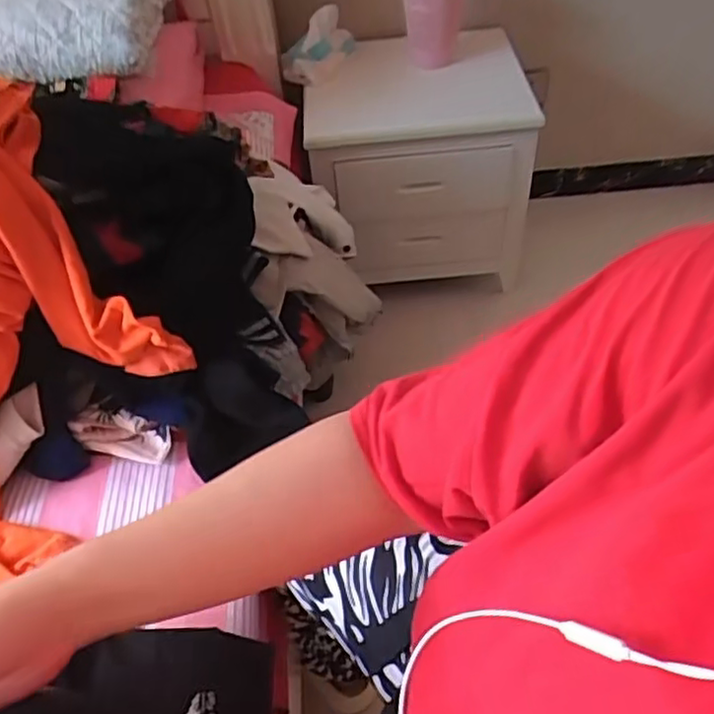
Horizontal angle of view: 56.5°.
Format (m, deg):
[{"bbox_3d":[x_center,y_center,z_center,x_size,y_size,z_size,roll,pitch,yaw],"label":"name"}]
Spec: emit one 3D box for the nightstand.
[{"bbox_3d":[0.139,-0.436,1.536,0.473,0.453,0.327,-8,49,-1],"label":"nightstand"}]

